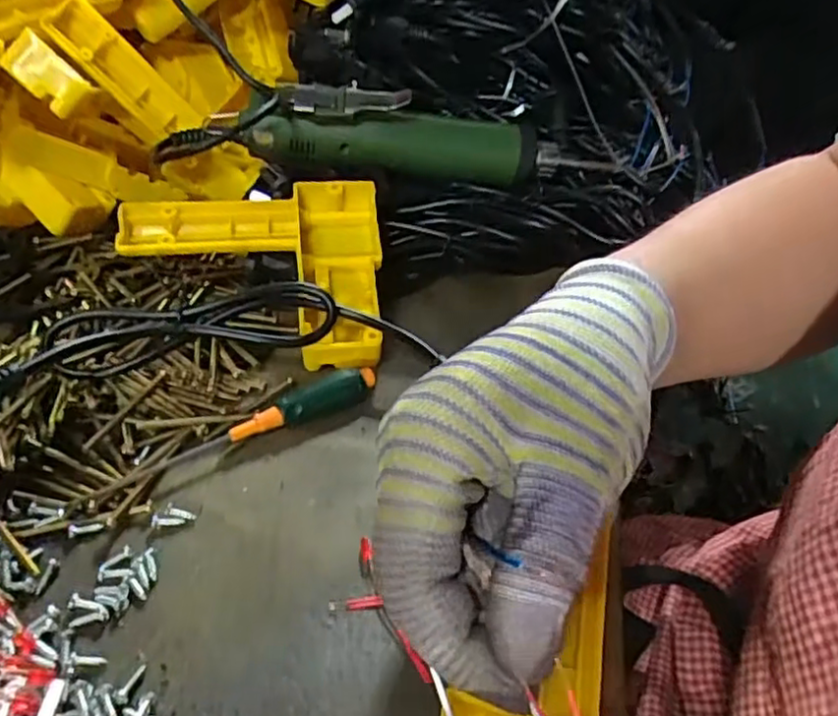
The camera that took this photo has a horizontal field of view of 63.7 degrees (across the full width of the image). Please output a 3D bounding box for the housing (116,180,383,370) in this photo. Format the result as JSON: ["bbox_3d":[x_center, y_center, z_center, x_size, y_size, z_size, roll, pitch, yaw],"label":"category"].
[{"bbox_3d":[-0.090,-0.044,0.372,0.143,0.056,0.105,-4,42,-8],"label":"housing"}]

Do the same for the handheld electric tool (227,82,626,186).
[{"bbox_3d":[0.010,-0.146,0.435,0.234,0.056,0.034,-4,42,-9],"label":"handheld electric tool"}]

